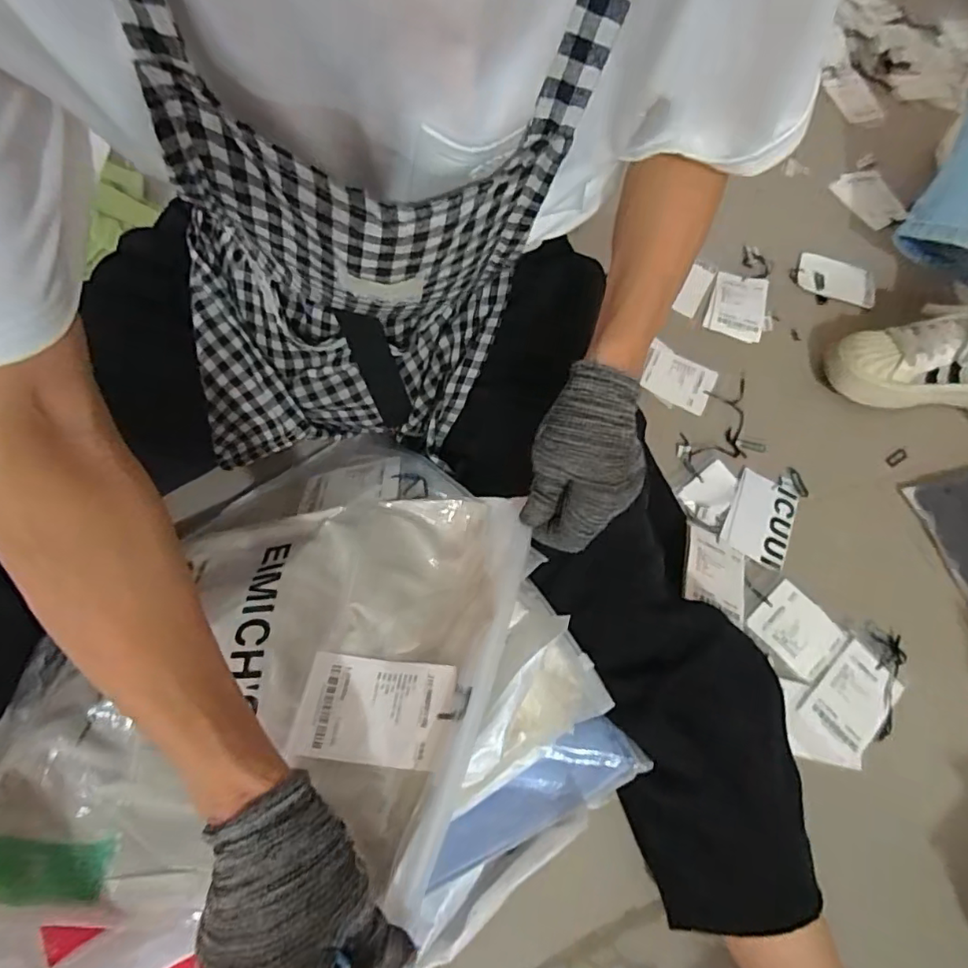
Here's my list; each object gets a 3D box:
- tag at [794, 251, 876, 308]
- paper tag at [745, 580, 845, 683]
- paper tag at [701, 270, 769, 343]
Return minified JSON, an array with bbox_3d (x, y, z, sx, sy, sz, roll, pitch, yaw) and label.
[{"bbox_3d":[0.479,-0.279,0.743,0.102,0.009,0.069,22,68,6],"label":"tag"},{"bbox_3d":[0.312,0.146,0.548,0.071,0.006,0.080,-42,75,-17],"label":"paper tag"},{"bbox_3d":[0.330,-0.234,0.717,0.070,0.009,0.099,18,68,5],"label":"paper tag"}]

